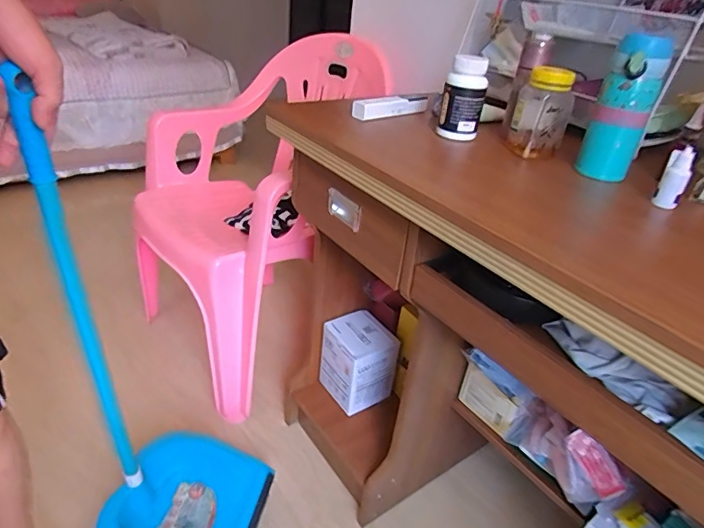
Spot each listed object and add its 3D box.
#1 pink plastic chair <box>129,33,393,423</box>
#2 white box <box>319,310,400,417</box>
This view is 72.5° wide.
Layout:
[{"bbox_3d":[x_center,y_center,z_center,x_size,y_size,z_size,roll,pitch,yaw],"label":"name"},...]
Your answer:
[{"bbox_3d":[-0.253,-0.168,1.237,0.545,0.717,0.546,32,40,31],"label":"pink plastic chair"},{"bbox_3d":[0.009,0.213,1.061,0.123,0.167,0.141,-20,41,-36],"label":"white box"}]

